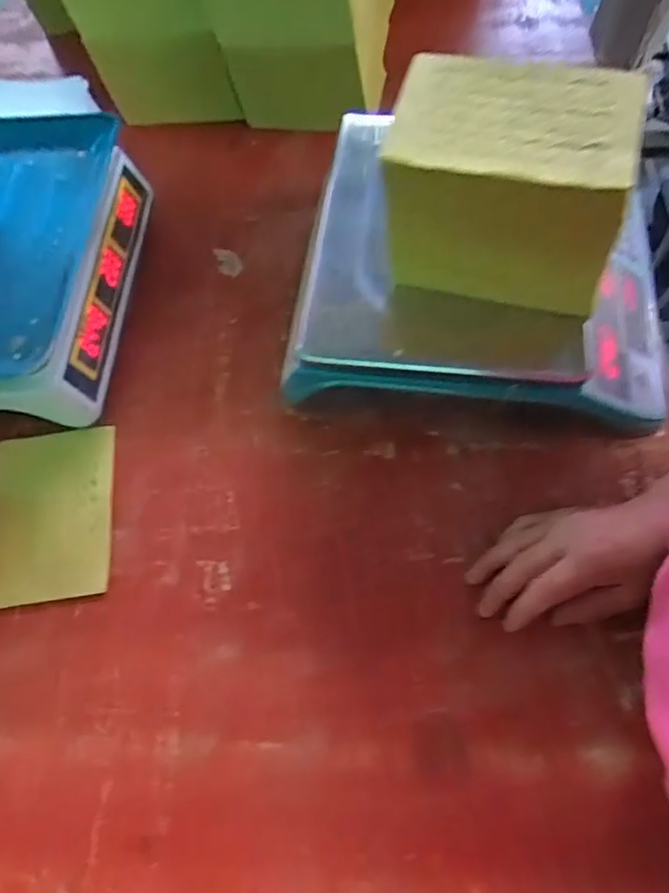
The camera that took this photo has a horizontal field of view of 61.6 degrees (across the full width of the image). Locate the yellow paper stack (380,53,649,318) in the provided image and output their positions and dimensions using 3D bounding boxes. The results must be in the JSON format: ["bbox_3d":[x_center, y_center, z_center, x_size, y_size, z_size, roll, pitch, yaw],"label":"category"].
[{"bbox_3d":[0.128,-0.201,0.430,0.164,0.108,0.140,8,64,7],"label":"yellow paper stack"}]

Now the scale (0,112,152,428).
[{"bbox_3d":[-0.344,-0.176,0.557,0.264,0.093,0.335,-3,63,1],"label":"scale"}]

